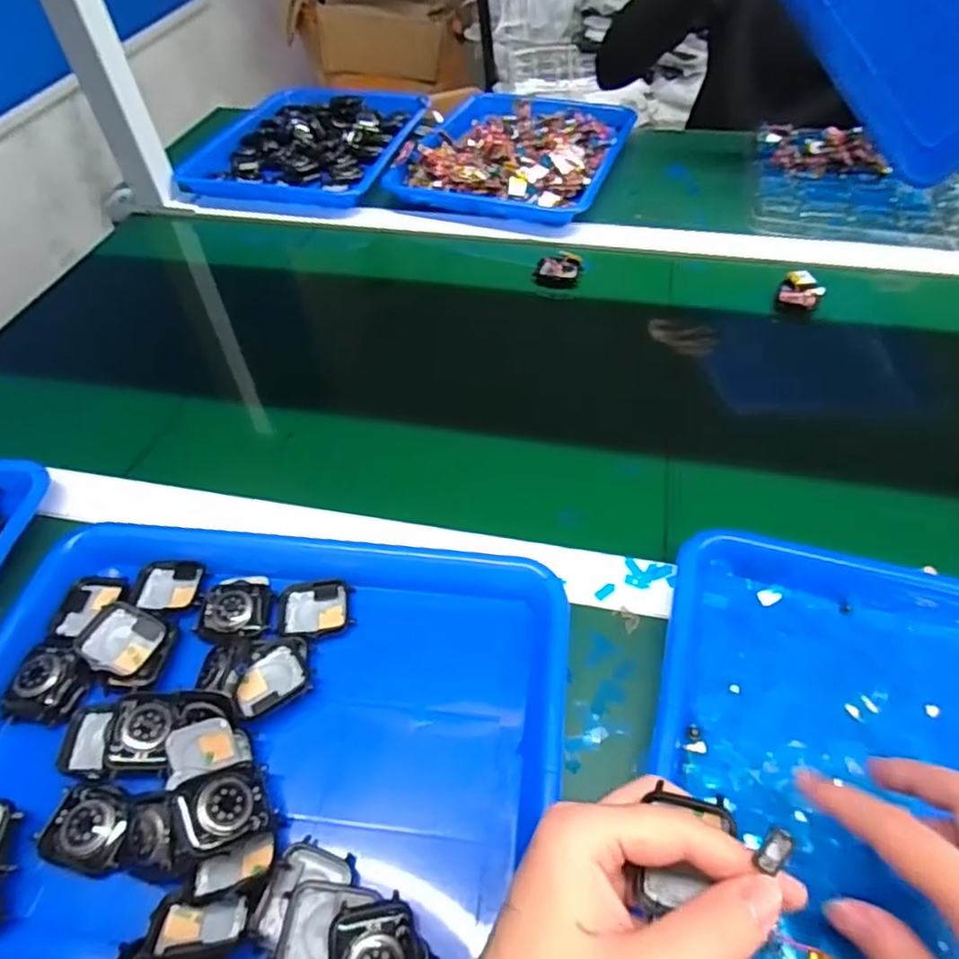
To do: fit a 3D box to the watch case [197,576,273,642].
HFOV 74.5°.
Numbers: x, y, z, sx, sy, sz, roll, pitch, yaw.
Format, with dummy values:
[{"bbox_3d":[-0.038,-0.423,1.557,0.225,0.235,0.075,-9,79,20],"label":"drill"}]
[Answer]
[{"bbox_3d":[-0.156,0.081,0.404,0.041,0.018,0.048,2,52,5],"label":"watch case"}]

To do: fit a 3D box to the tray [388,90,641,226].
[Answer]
[{"bbox_3d":[0.050,-0.428,0.818,0.255,0.042,0.297,12,53,13],"label":"tray"}]

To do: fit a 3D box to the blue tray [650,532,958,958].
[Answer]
[{"bbox_3d":[0.257,0.158,0.317,0.329,0.032,0.265,12,51,11],"label":"blue tray"}]

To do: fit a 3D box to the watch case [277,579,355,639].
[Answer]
[{"bbox_3d":[-0.105,0.085,0.404,0.046,0.013,0.039,-12,52,-6],"label":"watch case"}]

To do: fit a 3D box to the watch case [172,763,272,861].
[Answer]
[{"bbox_3d":[-0.123,0.158,0.304,0.042,0.007,0.033,-3,58,-44],"label":"watch case"}]

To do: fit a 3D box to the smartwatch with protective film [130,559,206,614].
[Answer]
[{"bbox_3d":[-0.204,0.072,0.418,0.045,0.014,0.043,-4,51,0],"label":"smartwatch with protective film"}]

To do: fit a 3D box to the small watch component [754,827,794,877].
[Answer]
[{"bbox_3d":[0.101,0.126,0.215,0.008,0.006,0.013,33,58,25],"label":"small watch component"}]

